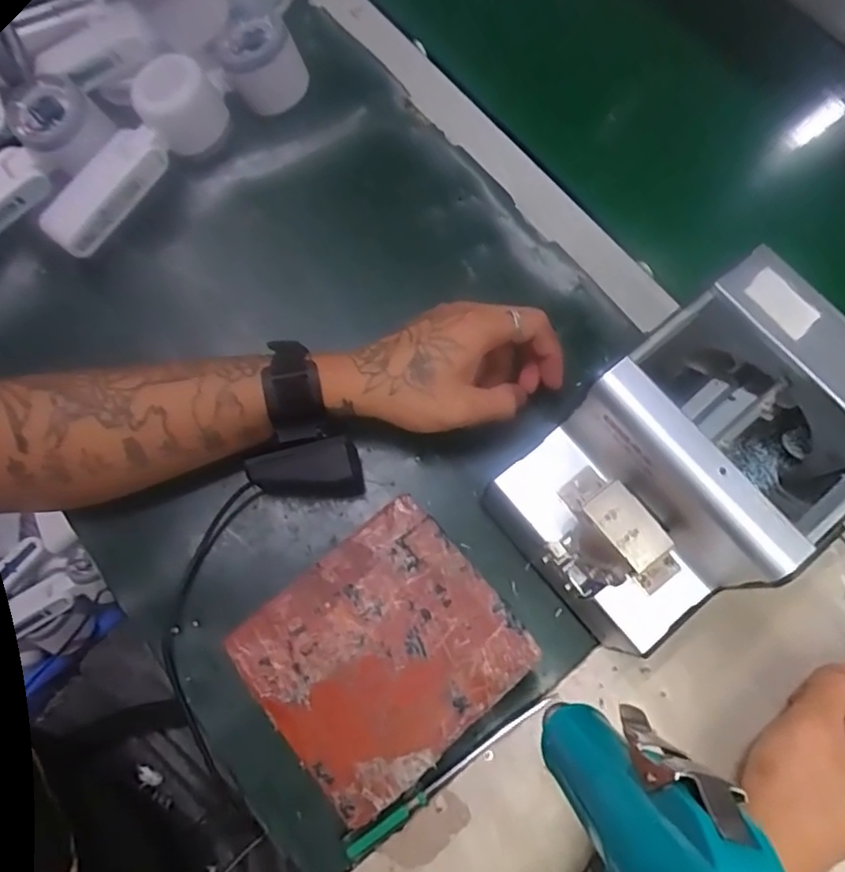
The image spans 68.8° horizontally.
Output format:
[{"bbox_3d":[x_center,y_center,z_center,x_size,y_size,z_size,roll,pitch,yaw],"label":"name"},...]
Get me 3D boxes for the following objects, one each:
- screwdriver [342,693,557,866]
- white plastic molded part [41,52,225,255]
[{"bbox_3d":[0.018,0.204,0.372,0.148,0.010,0.011,-34,75,-9],"label":"screwdriver"},{"bbox_3d":[-0.216,-0.203,0.458,0.050,0.047,0.165,44,93,13],"label":"white plastic molded part"}]

